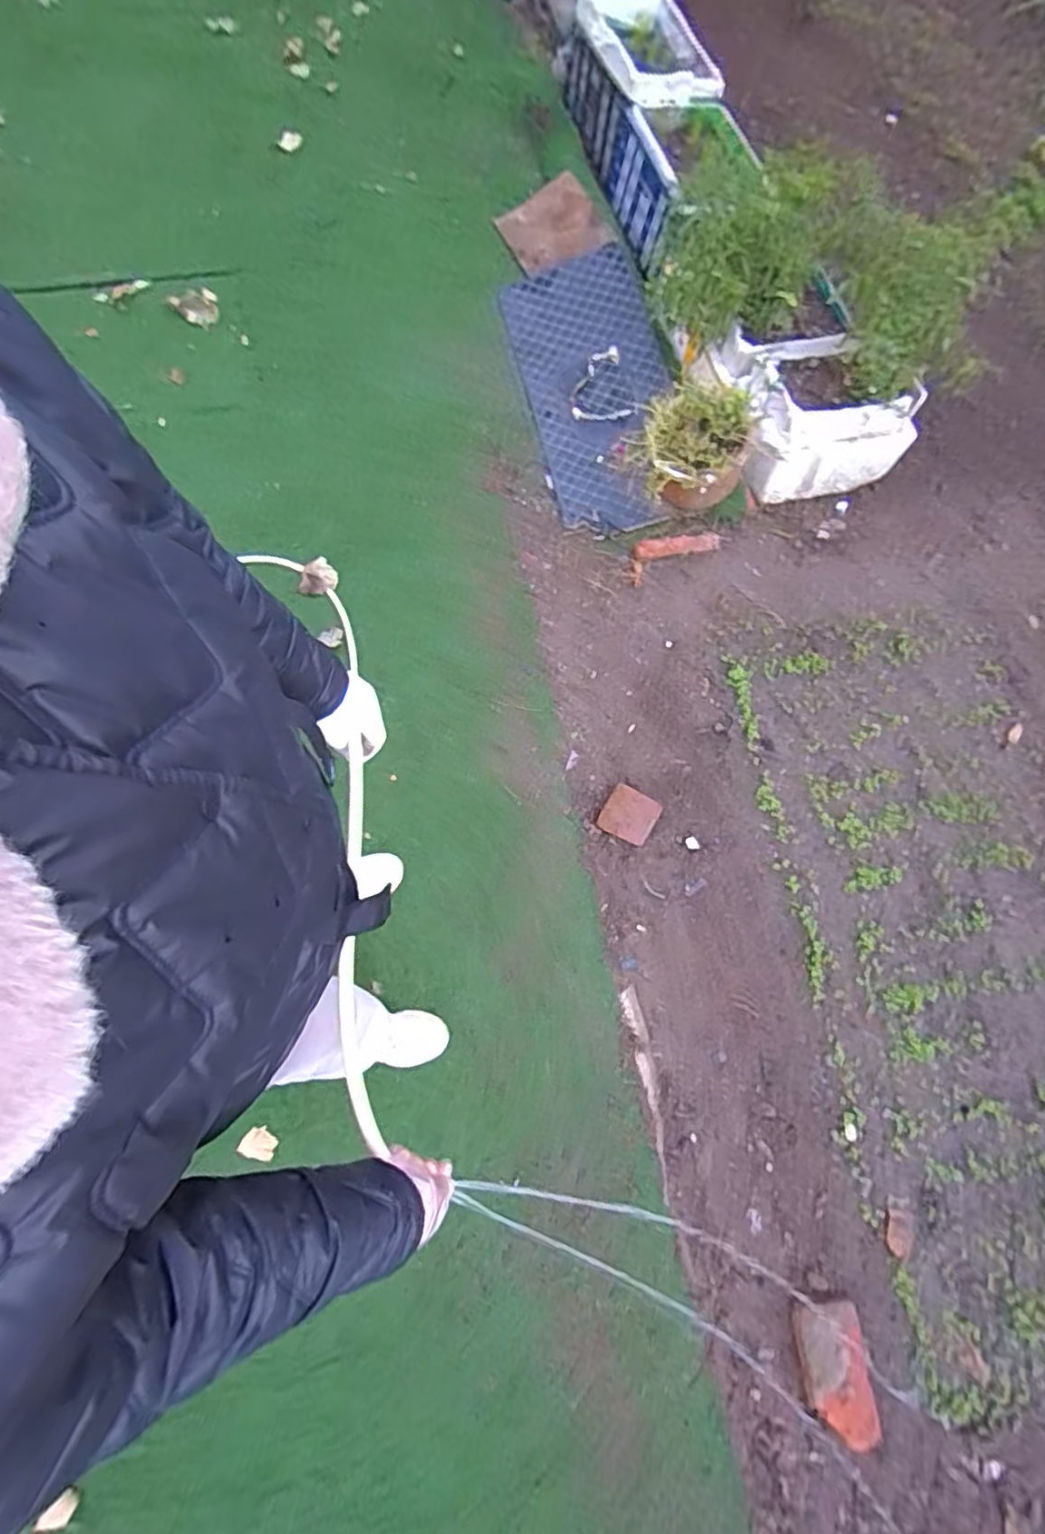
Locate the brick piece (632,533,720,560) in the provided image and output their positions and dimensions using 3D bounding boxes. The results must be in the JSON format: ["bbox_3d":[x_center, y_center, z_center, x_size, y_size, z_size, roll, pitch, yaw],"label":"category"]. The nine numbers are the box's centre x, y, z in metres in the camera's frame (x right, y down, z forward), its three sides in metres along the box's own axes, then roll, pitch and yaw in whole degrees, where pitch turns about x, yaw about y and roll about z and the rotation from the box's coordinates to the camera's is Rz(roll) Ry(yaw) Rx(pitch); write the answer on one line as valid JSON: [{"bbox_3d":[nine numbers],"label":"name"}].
[{"bbox_3d":[0.405,-0.579,1.673,0.237,0.031,0.051,-9,73,-8],"label":"brick piece"}]

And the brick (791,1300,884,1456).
[{"bbox_3d":[0.571,1.111,1.171,0.107,0.081,0.221,-2,72,-6],"label":"brick"}]

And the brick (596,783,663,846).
[{"bbox_3d":[0.248,0.111,1.482,0.120,0.057,0.121,29,75,7],"label":"brick"}]

